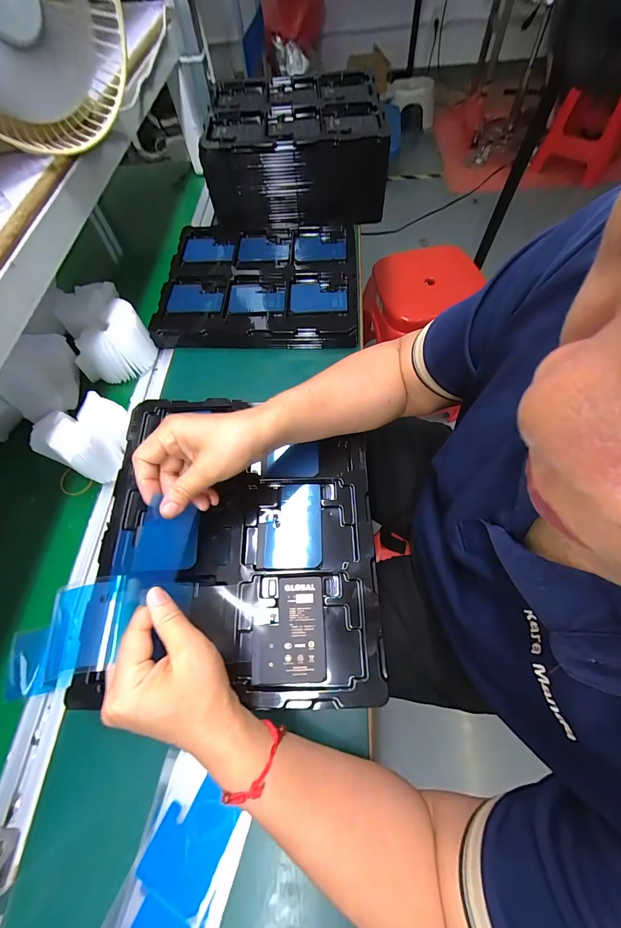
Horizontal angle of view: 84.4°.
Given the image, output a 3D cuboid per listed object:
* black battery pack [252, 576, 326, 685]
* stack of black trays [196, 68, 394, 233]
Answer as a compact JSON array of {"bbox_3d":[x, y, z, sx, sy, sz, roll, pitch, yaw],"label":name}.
[{"bbox_3d":[-0.021,0.154,0.323,0.066,0.004,0.088,-4,64,2],"label":"black battery pack"},{"bbox_3d":[-0.036,-0.606,0.655,0.320,0.117,0.289,-5,63,1],"label":"stack of black trays"}]

